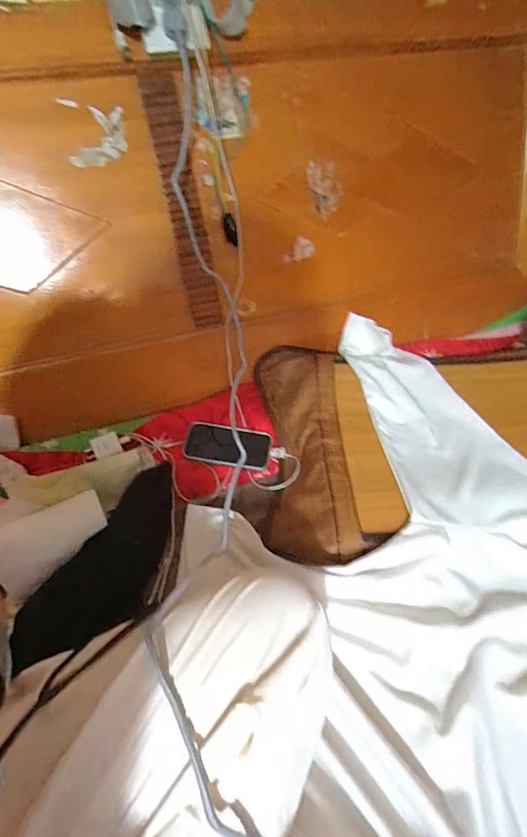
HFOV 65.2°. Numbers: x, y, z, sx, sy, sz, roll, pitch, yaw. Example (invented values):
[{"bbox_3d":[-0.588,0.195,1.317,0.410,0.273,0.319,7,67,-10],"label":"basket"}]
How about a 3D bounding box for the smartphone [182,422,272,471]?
[{"bbox_3d":[-0.064,0.048,0.736,0.150,0.011,0.074,7,66,2],"label":"smartphone"}]

